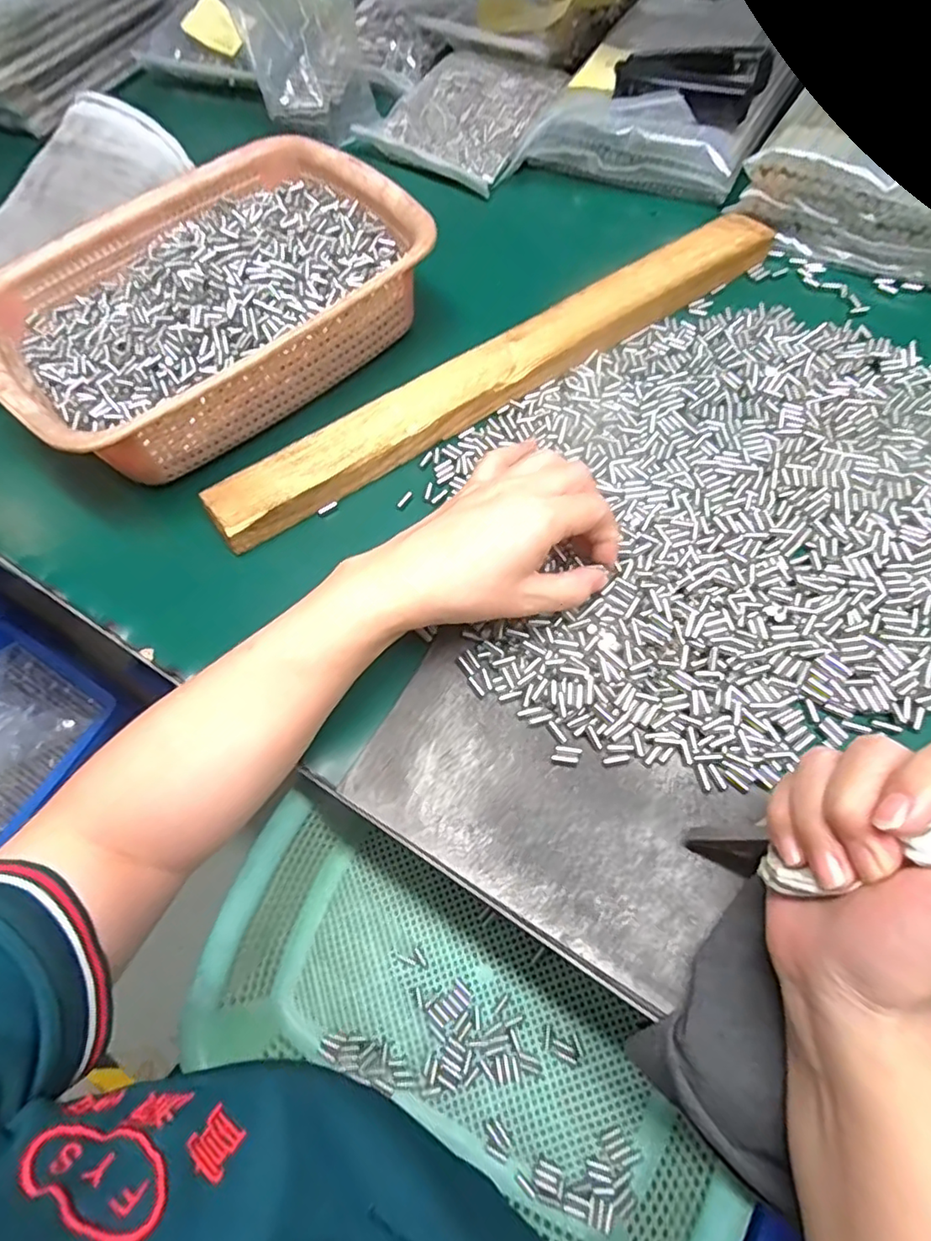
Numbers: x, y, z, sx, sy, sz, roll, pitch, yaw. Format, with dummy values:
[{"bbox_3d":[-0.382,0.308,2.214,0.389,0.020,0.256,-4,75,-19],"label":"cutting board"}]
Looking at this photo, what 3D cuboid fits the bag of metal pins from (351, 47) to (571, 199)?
[{"bbox_3d":[0.011,-0.474,0.552,0.147,0.034,0.169,30,73,18],"label":"bag of metal pins"}]

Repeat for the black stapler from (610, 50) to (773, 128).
[{"bbox_3d":[0.175,-0.418,0.466,0.110,0.034,0.049,18,70,14],"label":"black stapler"}]

